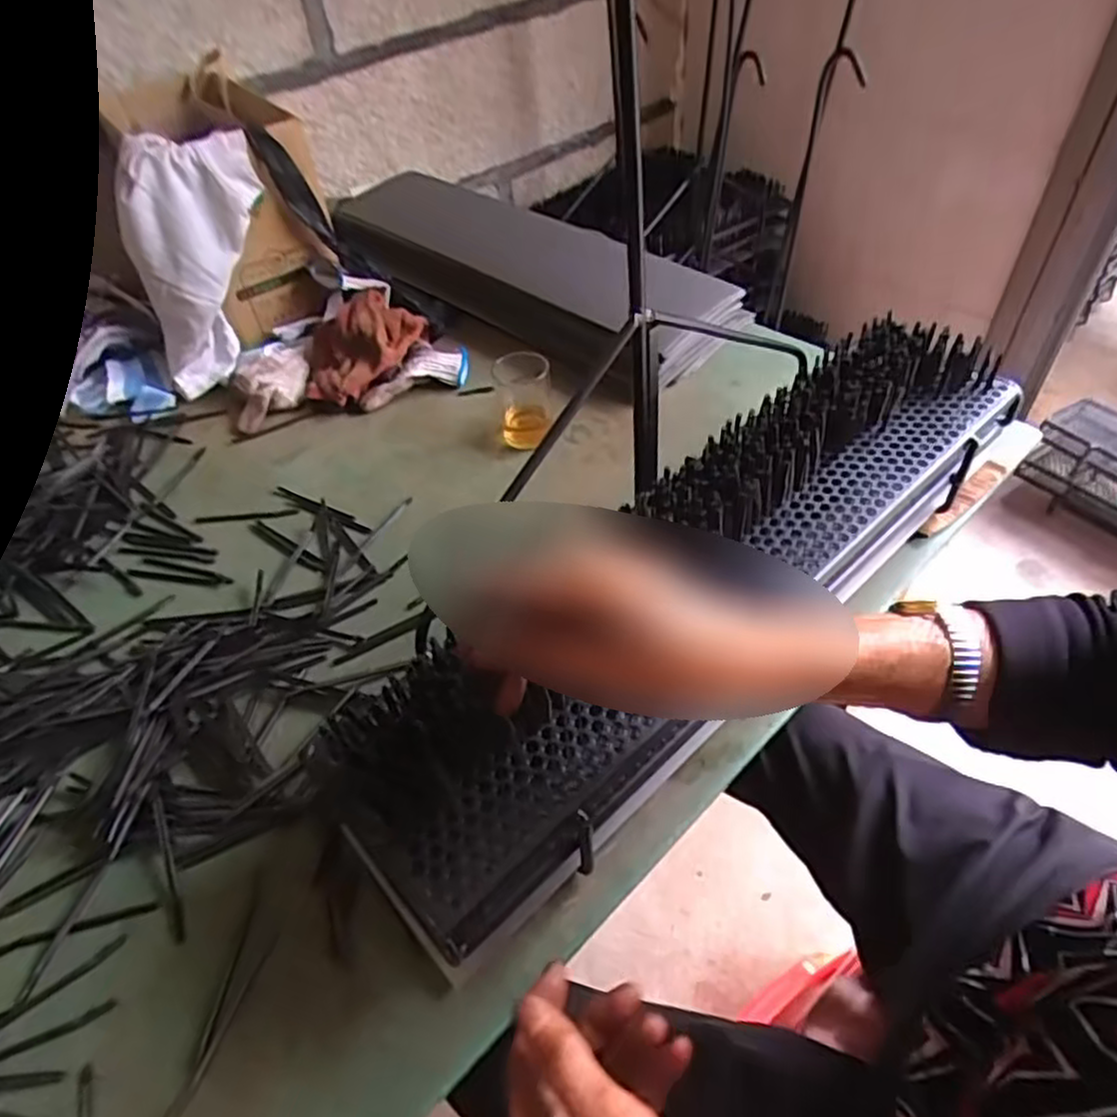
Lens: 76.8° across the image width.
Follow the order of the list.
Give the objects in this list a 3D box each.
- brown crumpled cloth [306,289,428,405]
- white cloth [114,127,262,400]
[{"bbox_3d":[-0.226,-0.247,0.828,0.151,0.080,0.131,-16,47,-10],"label":"brown crumpled cloth"},{"bbox_3d":[-0.417,-0.332,0.800,0.131,0.281,0.065,-11,42,-37],"label":"white cloth"}]

